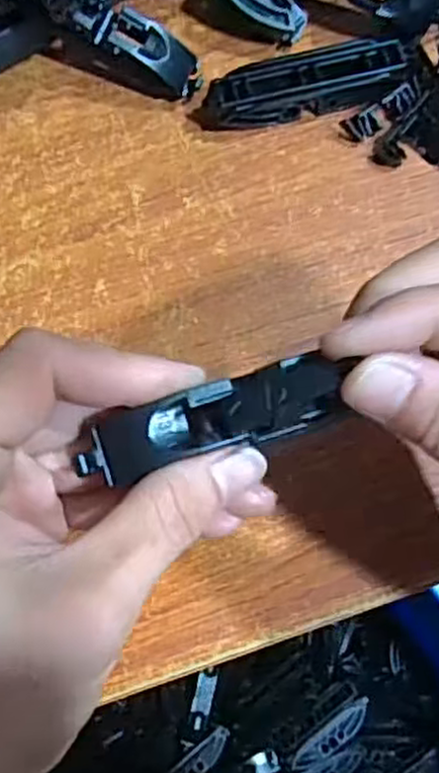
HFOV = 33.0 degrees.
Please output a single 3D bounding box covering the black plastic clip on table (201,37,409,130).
[{"bbox_3d":[0.033,-0.115,0.287,0.080,0.018,0.020,-14,74,-4],"label":"black plastic clip on table"}]

